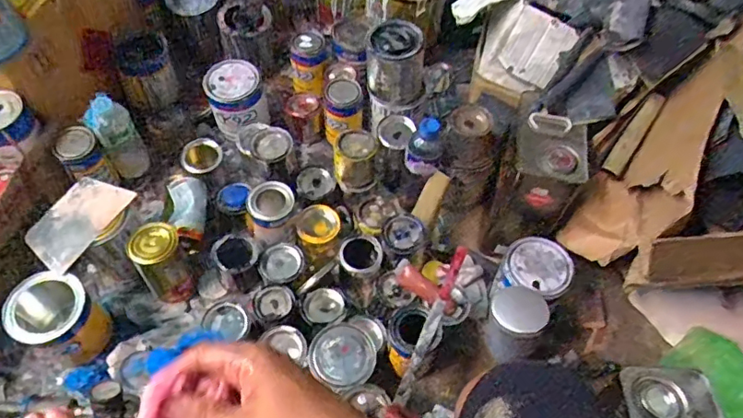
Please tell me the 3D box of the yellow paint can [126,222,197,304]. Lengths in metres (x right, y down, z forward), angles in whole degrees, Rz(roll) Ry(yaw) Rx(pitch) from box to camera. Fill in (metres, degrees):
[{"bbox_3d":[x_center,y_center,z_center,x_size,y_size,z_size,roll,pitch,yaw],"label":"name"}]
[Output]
[{"bbox_3d":[-0.332,0.085,0.862,0.073,0.129,0.086,-24,61,-18],"label":"yellow paint can"}]

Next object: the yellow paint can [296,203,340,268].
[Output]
[{"bbox_3d":[-0.093,0.046,0.942,0.076,0.073,0.086,-5,57,-7],"label":"yellow paint can"}]

